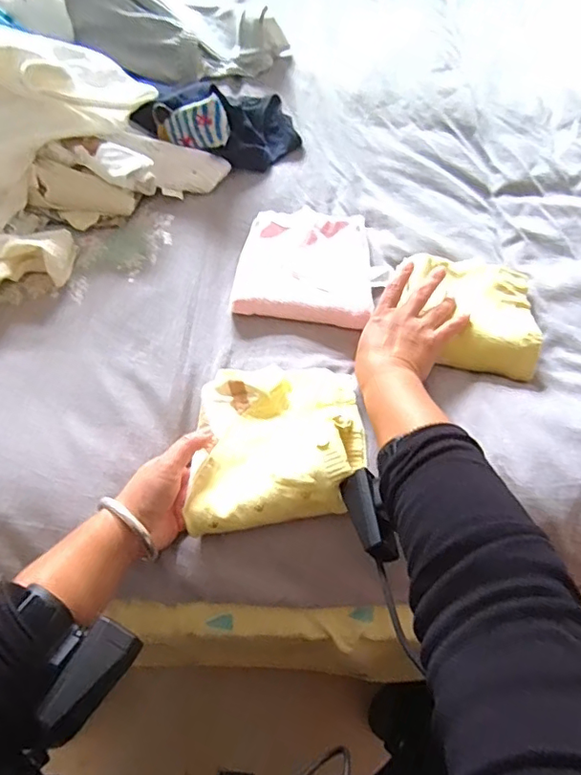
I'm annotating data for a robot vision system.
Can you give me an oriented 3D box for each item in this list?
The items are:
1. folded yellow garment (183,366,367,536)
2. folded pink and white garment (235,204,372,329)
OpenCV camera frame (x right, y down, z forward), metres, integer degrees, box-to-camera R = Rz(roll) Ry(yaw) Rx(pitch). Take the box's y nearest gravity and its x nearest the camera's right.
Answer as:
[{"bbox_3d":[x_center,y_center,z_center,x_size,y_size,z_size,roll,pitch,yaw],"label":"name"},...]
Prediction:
[{"bbox_3d":[-0.008,0.042,0.481,0.154,0.053,0.158,0,62,-3],"label":"folded yellow garment"},{"bbox_3d":[0.018,-0.140,0.595,0.146,0.025,0.155,11,62,2],"label":"folded pink and white garment"}]

